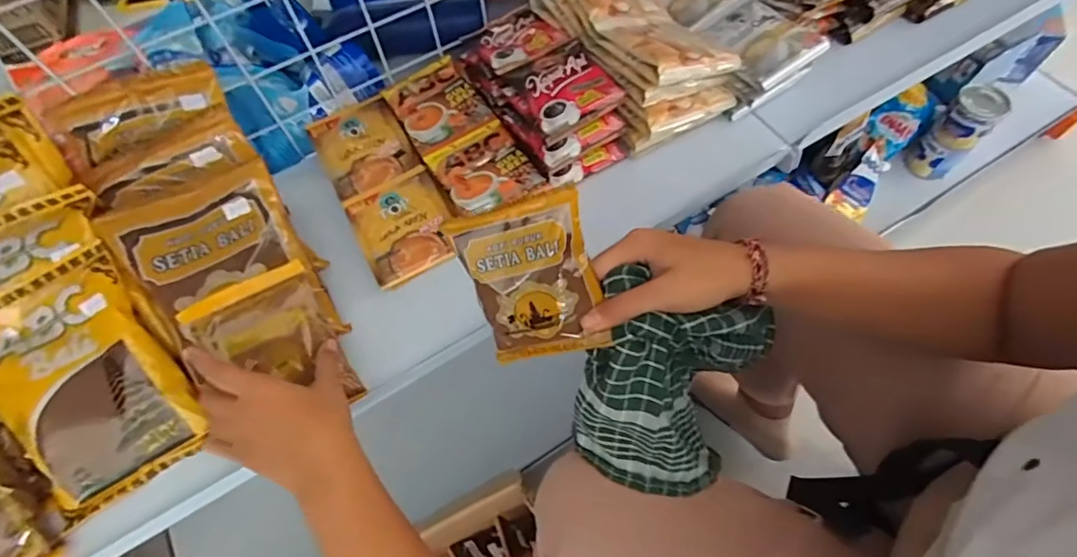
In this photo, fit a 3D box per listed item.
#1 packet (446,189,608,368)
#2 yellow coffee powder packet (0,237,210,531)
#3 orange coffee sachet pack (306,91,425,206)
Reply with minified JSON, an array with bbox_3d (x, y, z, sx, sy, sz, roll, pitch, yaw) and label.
[{"bbox_3d":[-0.002,0.006,0.356,0.083,0.115,0.019,-17,22,8],"label":"packet"},{"bbox_3d":[-0.354,0.083,0.411,0.126,0.024,0.175,-33,91,-10],"label":"yellow coffee powder packet"},{"bbox_3d":[-0.182,-0.136,0.549,0.088,0.014,0.109,-28,64,-10],"label":"orange coffee sachet pack"}]

